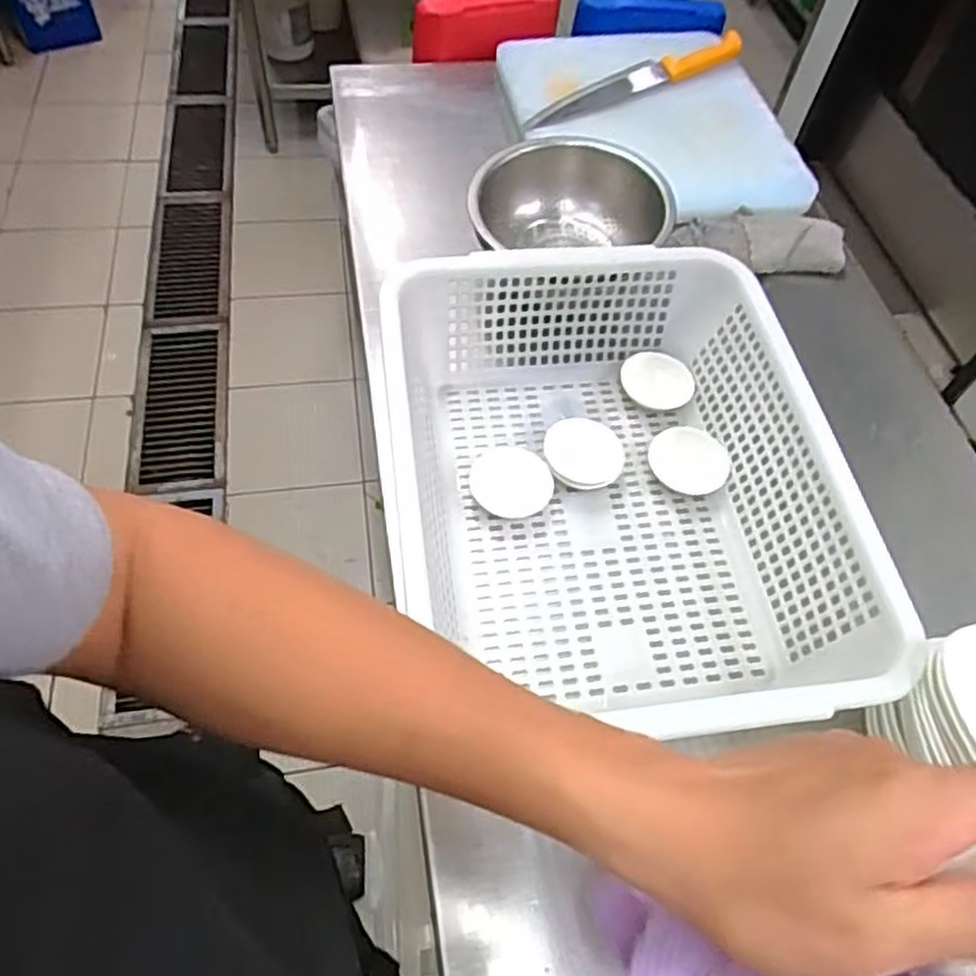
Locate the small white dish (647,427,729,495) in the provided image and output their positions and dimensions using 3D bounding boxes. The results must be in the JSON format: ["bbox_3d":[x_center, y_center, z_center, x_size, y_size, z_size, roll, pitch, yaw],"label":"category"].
[{"bbox_3d":[0.186,-0.027,0.681,0.070,0.013,0.067,2,58,-3],"label":"small white dish"}]

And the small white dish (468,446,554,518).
[{"bbox_3d":[0.021,-0.006,0.672,0.073,0.013,0.072,2,58,-3],"label":"small white dish"}]

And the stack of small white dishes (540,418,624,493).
[{"bbox_3d":[0.090,-0.032,0.688,0.072,0.012,0.068,-27,79,-14],"label":"stack of small white dishes"}]

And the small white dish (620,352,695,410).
[{"bbox_3d":[0.167,-0.106,0.737,0.070,0.017,0.059,18,58,7],"label":"small white dish"}]

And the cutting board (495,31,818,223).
[{"bbox_3d":[0.210,-0.482,0.975,0.335,0.035,0.381,-8,66,-8],"label":"cutting board"}]

